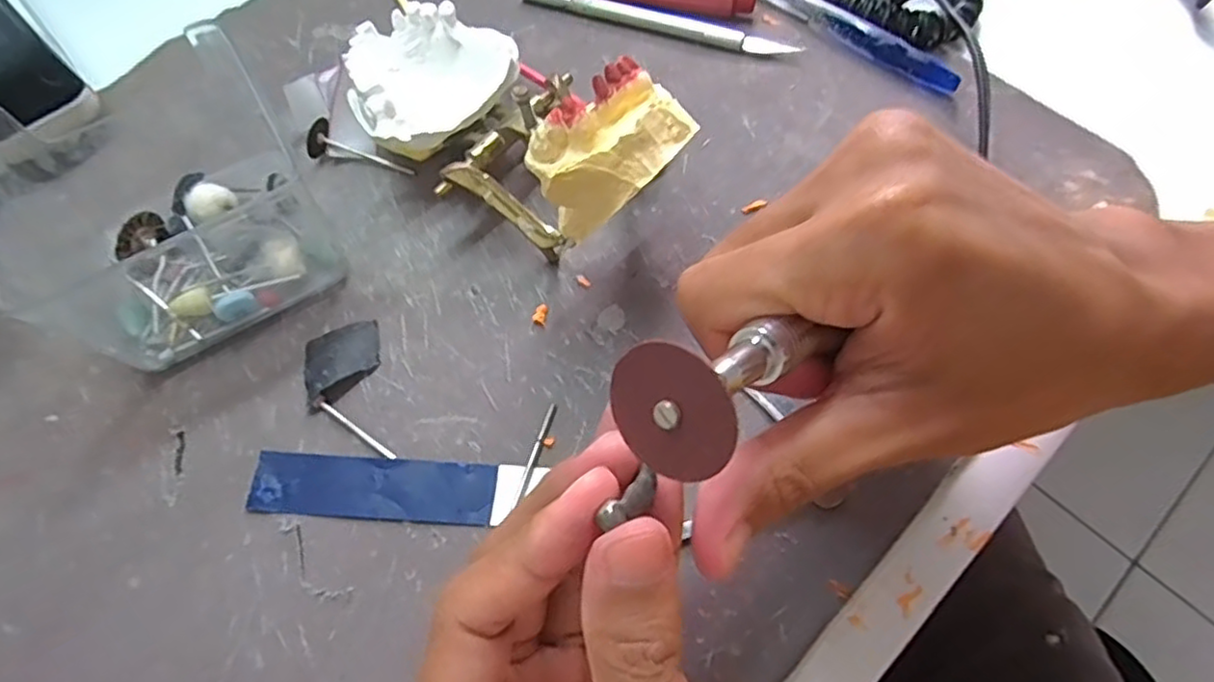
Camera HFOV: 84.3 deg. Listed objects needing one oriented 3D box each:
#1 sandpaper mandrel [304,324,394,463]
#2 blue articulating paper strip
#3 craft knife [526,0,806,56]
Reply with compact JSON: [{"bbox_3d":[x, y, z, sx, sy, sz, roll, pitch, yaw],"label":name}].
[{"bbox_3d":[-0.095,0.018,0.244,0.027,0.007,0.056,-18,64,-6],"label":"sandpaper mandrel"},{"bbox_3d":[-0.073,0.050,0.229,0.096,0.004,0.021,3,64,4],"label":"blue articulating paper strip"},{"bbox_3d":[0.023,-0.155,0.325,0.138,0.008,0.012,16,66,11],"label":"craft knife"}]

